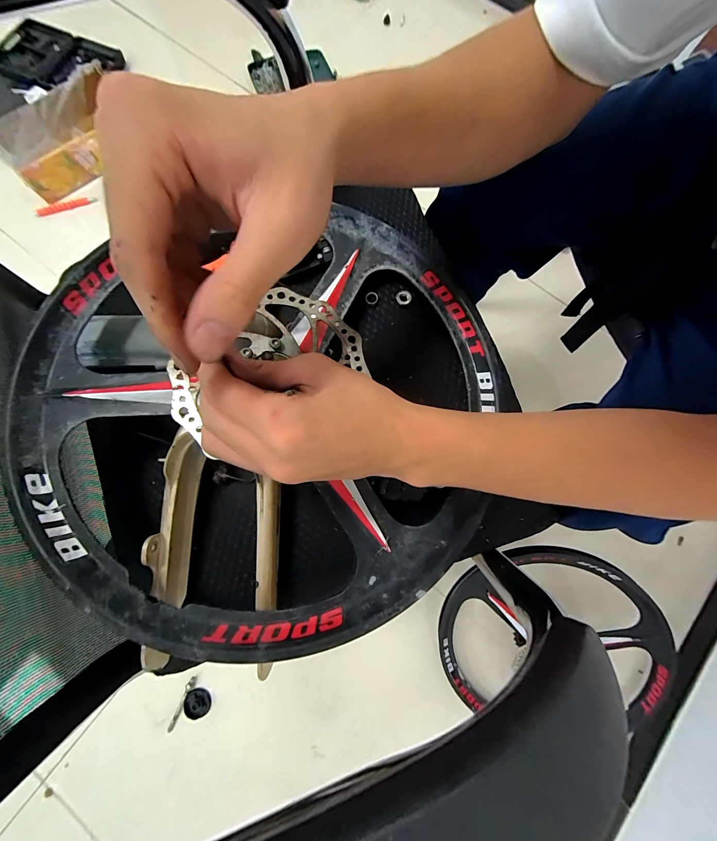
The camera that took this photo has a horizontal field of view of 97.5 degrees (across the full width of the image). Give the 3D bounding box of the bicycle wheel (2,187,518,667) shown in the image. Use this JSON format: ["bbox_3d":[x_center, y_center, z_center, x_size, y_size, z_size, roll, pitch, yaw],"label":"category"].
[{"bbox_3d":[-0.061,-0.027,0.283,0.412,0.074,0.390,-24,80,-5],"label":"bicycle wheel"}]

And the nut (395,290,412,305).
[{"bbox_3d":[0.049,-0.134,0.341,0.015,0.007,0.016,-16,80,-4],"label":"nut"}]

